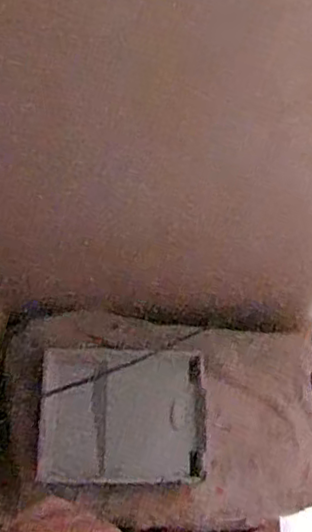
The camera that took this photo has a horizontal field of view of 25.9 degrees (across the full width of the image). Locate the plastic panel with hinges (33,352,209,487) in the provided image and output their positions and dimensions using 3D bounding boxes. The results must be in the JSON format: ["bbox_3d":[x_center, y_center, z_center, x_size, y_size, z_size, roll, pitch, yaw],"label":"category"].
[{"bbox_3d":[-0.067,0.315,1.430,0.339,0.034,0.269,1,87,-5],"label":"plastic panel with hinges"}]

